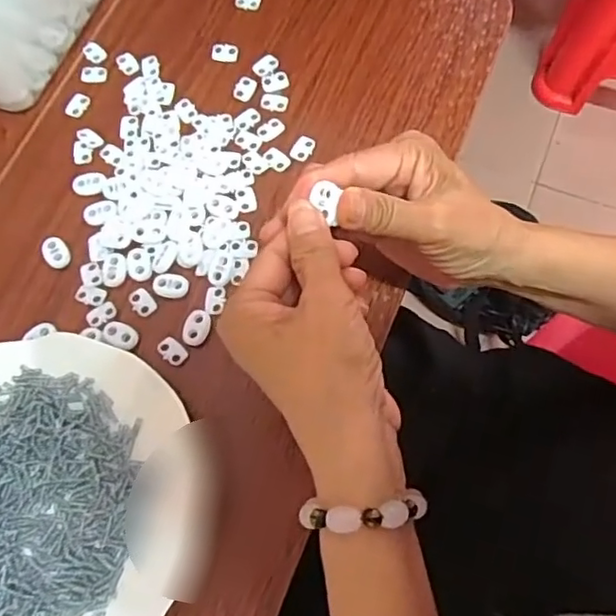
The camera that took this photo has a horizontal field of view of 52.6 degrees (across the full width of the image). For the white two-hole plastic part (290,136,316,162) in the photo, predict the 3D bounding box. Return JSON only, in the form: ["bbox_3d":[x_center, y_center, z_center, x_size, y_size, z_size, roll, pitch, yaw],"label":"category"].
[{"bbox_3d":[-0.003,-0.110,0.431,0.013,0.005,0.019,28,74,9],"label":"white two-hole plastic part"}]

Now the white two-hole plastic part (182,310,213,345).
[{"bbox_3d":[-0.069,0.012,0.387,0.016,0.004,0.022,17,72,6],"label":"white two-hole plastic part"}]

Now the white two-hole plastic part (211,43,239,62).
[{"bbox_3d":[-0.061,-0.189,0.459,0.020,0.004,0.013,6,72,2],"label":"white two-hole plastic part"}]

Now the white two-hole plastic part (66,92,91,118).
[{"bbox_3d":[-0.166,-0.147,0.451,0.014,0.004,0.020,21,73,7],"label":"white two-hole plastic part"}]

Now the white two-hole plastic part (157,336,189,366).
[{"bbox_3d":[-0.083,0.026,0.383,0.020,0.004,0.013,43,77,13],"label":"white two-hole plastic part"}]

